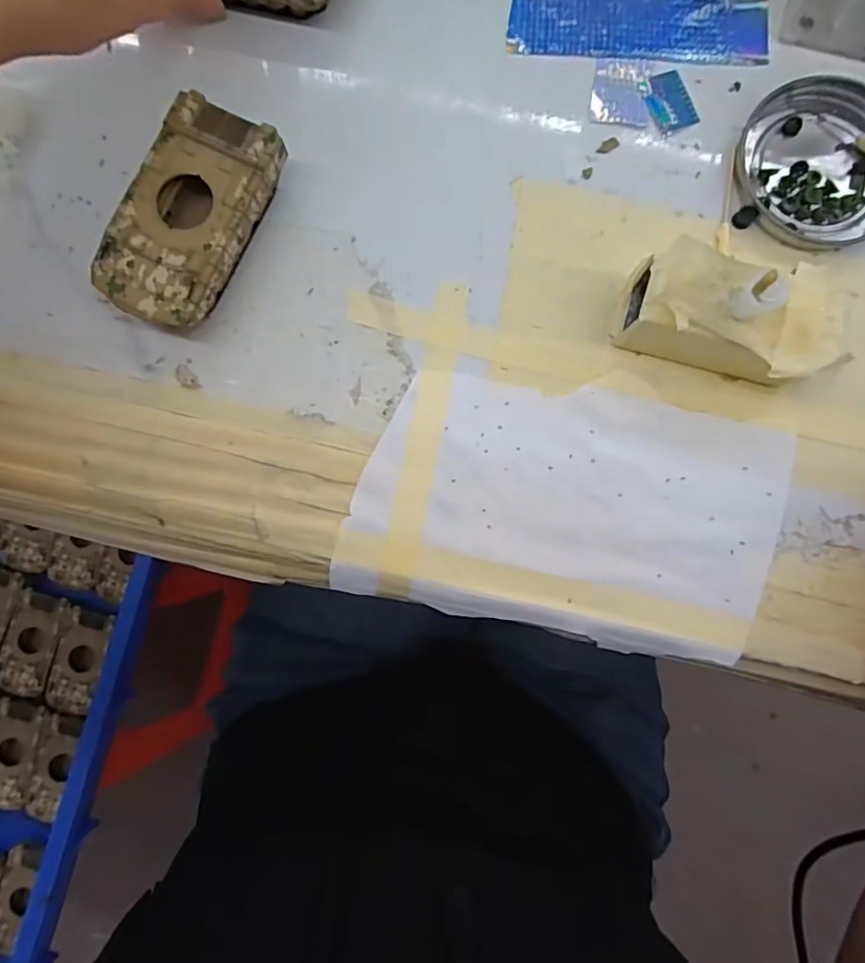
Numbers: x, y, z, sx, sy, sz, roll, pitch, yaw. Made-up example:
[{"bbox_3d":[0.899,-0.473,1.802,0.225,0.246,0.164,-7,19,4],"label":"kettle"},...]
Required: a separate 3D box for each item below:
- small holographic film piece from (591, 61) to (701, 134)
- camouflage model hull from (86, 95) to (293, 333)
[{"bbox_3d":[0.102,-0.185,0.253,0.049,0.004,0.032,7,85,2],"label":"small holographic film piece"},{"bbox_3d":[-0.107,-0.116,0.240,0.050,0.027,0.095,27,86,4],"label":"camouflage model hull"}]

